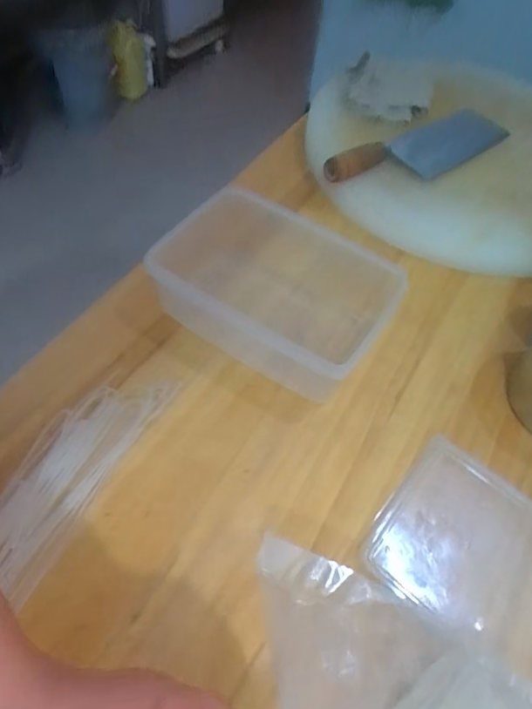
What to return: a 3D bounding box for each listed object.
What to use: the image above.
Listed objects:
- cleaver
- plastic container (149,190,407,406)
[{"bbox_3d":[0.202,-0.267,0.653,0.285,0.042,0.079,-31,63,-24],"label":"cleaver"},{"bbox_3d":[0.002,-0.076,0.518,0.250,0.086,0.155,27,57,13],"label":"plastic container"}]

